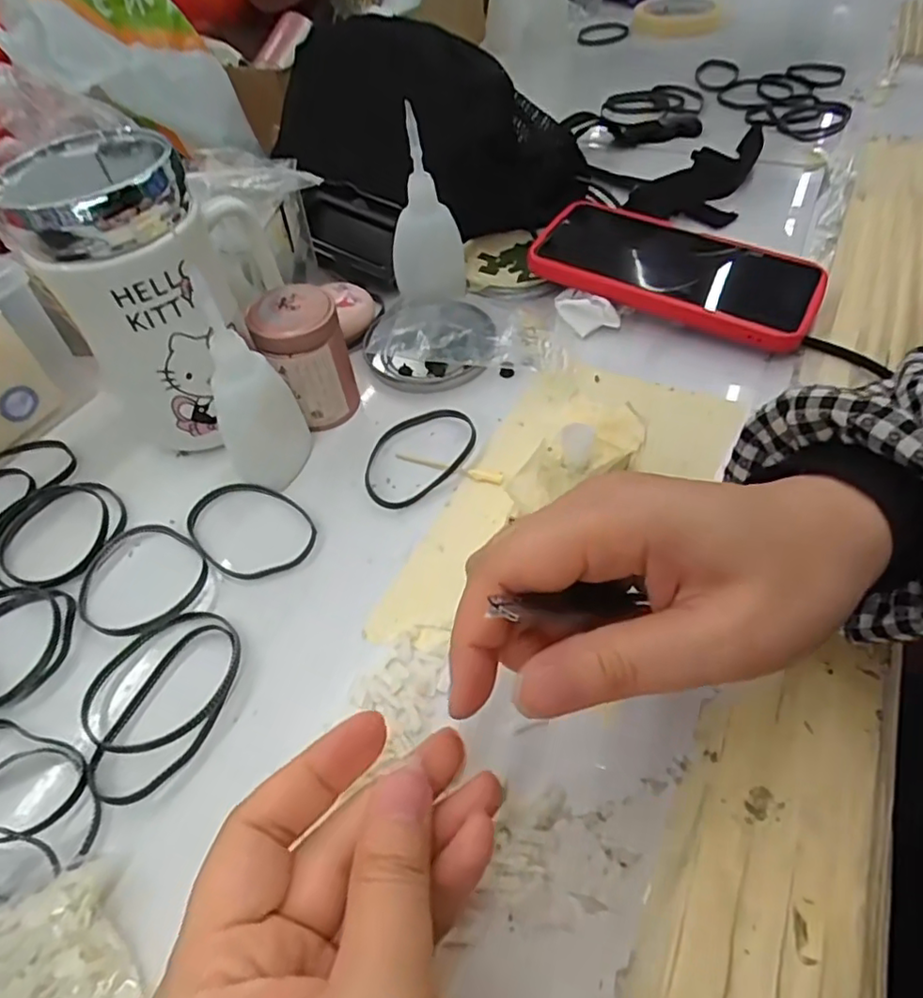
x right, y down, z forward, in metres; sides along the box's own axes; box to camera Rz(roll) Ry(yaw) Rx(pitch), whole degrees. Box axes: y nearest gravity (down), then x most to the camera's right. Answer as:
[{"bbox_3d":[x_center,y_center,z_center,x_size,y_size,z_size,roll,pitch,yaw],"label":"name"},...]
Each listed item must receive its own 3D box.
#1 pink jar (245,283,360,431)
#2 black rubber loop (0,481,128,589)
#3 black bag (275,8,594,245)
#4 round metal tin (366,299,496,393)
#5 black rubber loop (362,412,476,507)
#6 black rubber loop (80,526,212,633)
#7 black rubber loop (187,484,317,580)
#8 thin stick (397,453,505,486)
[{"bbox_3d":[-0.083,-0.074,0.335,0.045,0.064,0.039,-33,55,-19],"label":"pink jar"},{"bbox_3d":[-0.202,0.015,0.311,0.061,0.005,0.064,-2,52,3],"label":"black rubber loop"},{"bbox_3d":[-0.029,-0.280,0.459,0.232,0.110,0.093,25,58,22],"label":"black bag"},{"bbox_3d":[-0.018,-0.098,0.378,0.075,0.012,0.078,-2,52,3],"label":"round metal tin"},{"bbox_3d":[-0.024,-0.025,0.329,0.070,0.005,0.048,-36,58,-22],"label":"black rubber loop"},{"bbox_3d":[-0.149,0.037,0.290,0.061,0.005,0.056,-2,52,3],"label":"black rubber loop"},{"bbox_3d":[-0.104,0.014,0.306,0.068,0.004,0.049,27,58,23],"label":"black rubber loop"},{"bbox_3d":[-0.007,-0.017,0.322,0.058,0.004,0.007,13,54,14],"label":"thin stick"}]

